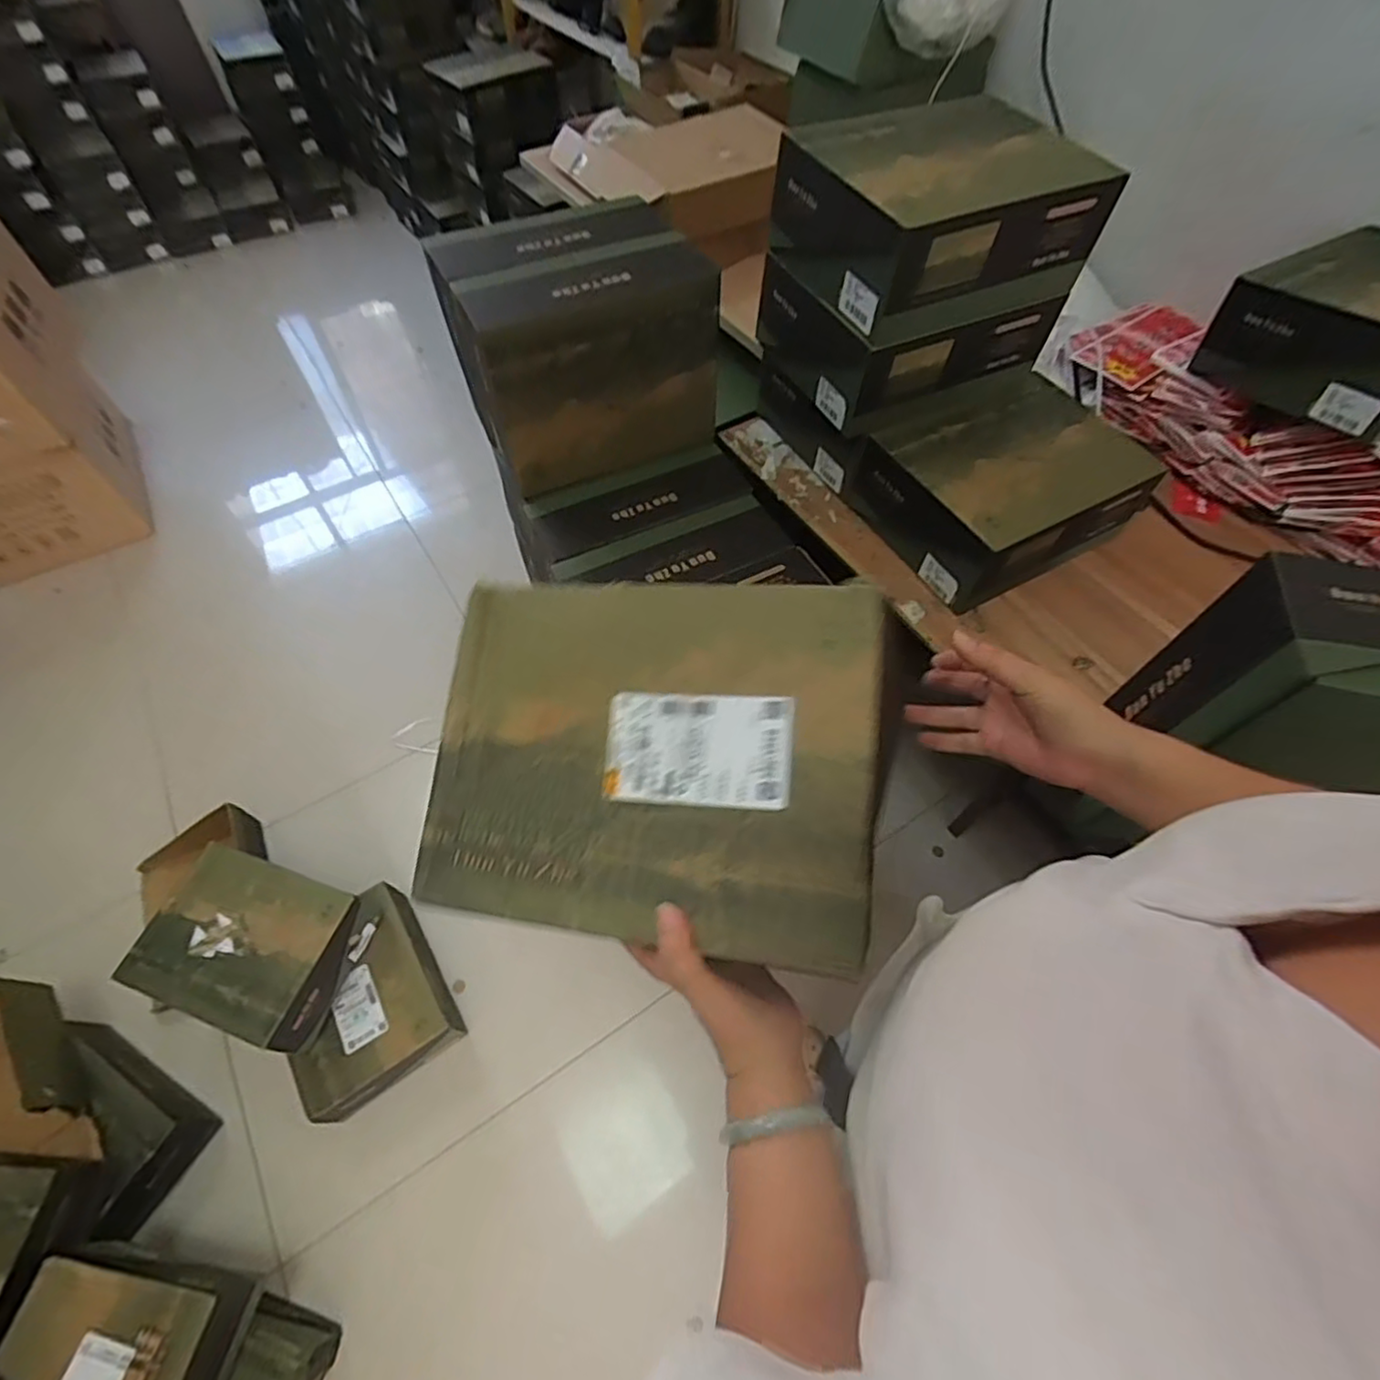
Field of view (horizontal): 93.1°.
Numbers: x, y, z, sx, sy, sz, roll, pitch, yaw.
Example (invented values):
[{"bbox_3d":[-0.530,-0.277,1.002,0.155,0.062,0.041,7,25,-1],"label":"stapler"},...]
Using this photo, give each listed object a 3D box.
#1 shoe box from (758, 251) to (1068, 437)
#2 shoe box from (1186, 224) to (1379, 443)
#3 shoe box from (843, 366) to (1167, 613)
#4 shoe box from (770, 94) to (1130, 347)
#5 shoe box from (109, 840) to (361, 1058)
[{"bbox_3d":[0.299,-0.516,0.920,0.325,0.126,0.243,-23,60,-14],"label":"shoe box"},{"bbox_3d":[0.949,-0.511,0.904,0.367,0.132,0.259,-26,61,-15],"label":"shoe box"},{"bbox_3d":[0.442,-0.296,0.932,0.325,0.124,0.257,-26,61,-15],"label":"shoe box"},{"bbox_3d":[0.303,-0.590,0.808,0.324,0.139,0.244,-24,61,-14],"label":"shoe box"},{"bbox_3d":[-0.779,0.442,1.151,0.340,0.099,0.256,16,59,10],"label":"shoe box"}]

